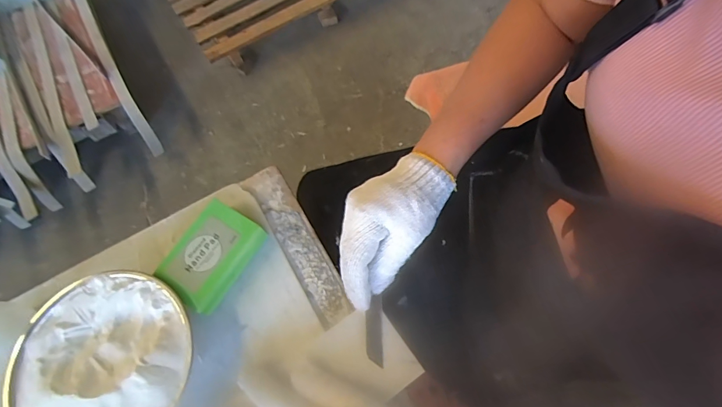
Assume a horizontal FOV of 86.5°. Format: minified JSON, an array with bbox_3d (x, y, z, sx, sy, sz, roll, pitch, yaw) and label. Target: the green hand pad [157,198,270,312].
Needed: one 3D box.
[{"bbox_3d":[-0.139,0.050,0.365,0.060,0.033,0.090,28,70,15],"label":"green hand pad"}]

